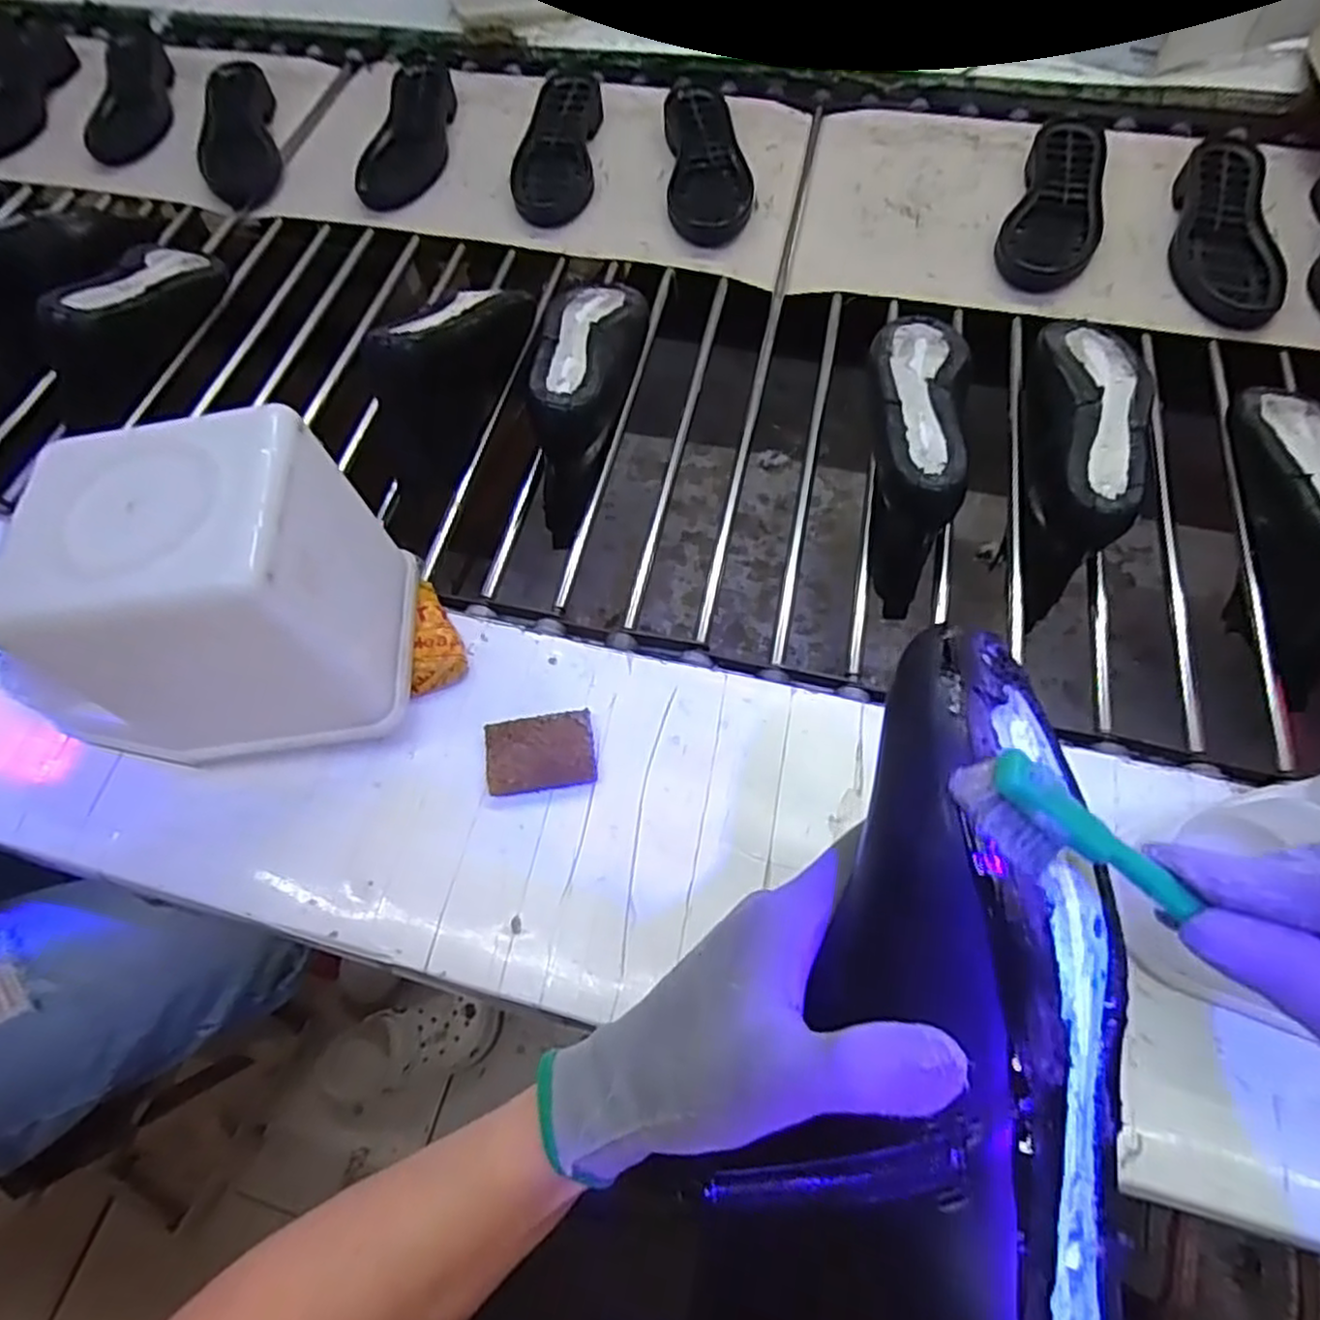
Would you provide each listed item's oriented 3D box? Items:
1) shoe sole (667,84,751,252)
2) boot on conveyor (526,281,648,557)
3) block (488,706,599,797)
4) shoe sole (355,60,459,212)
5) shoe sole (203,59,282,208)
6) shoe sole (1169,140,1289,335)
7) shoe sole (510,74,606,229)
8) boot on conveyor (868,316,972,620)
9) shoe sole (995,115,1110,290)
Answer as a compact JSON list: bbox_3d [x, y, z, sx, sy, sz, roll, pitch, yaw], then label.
[{"bbox_3d":[0.053,-0.555,0.836,0.087,0.029,0.239,-2,62,2],"label":"shoe sole"},{"bbox_3d":[-0.067,-0.238,0.656,0.076,0.094,0.252,8,63,7],"label":"boot on conveyor"},{"bbox_3d":[-0.078,0.060,0.485,0.069,0.014,0.049,-9,62,-2],"label":"block"},{"bbox_3d":[-0.299,-0.629,0.892,0.084,0.031,0.227,2,62,4],"label":"shoe sole"},{"bbox_3d":[-0.523,-0.653,0.925,0.082,0.025,0.253,-13,62,-4],"label":"shoe sole"},{"bbox_3d":[0.559,-0.432,0.743,0.084,0.031,0.254,6,63,6],"label":"shoe sole"},{"bbox_3d":[-0.119,-0.596,0.861,0.084,0.034,0.231,3,62,4],"label":"shoe sole"},{"bbox_3d":[0.209,-0.176,0.632,0.076,0.119,0.252,8,63,7],"label":"boot on conveyor"},{"bbox_3d":[0.412,-0.468,0.768,0.091,0.033,0.237,21,65,13],"label":"shoe sole"}]

